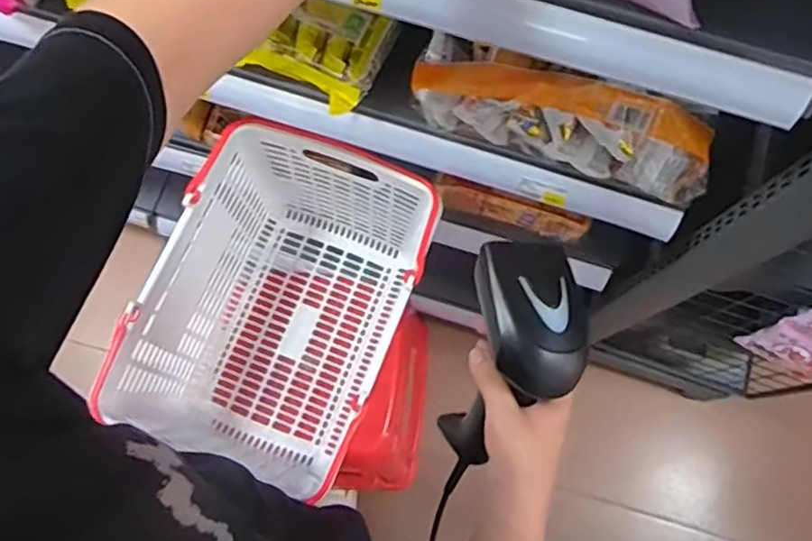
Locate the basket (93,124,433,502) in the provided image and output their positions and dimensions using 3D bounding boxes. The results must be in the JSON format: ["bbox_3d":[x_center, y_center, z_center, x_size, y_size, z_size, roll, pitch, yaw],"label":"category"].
[{"bbox_3d":[-0.161,0.052,0.904,0.303,0.232,0.419,21,74,5],"label":"basket"}]

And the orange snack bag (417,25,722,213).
[{"bbox_3d":[0.168,-0.162,0.691,0.324,0.098,0.084,24,75,6],"label":"orange snack bag"}]

